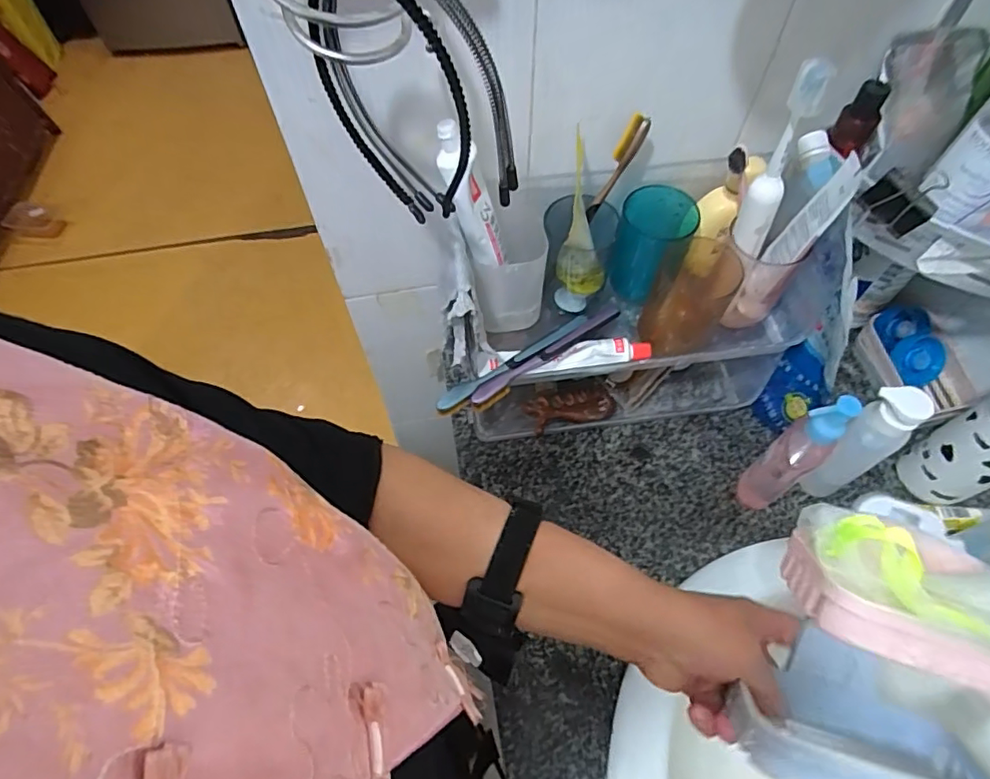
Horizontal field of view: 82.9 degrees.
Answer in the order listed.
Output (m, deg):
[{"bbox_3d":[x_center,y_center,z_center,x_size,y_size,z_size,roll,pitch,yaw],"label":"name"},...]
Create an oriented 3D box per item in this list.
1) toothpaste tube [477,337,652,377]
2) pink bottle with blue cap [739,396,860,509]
[{"bbox_3d":[0.065,-0.028,0.535,0.160,0.029,0.033,-3,60,-1],"label":"toothpaste tube"},{"bbox_3d":[0.272,0.069,0.526,0.036,0.192,0.037,0,60,-1],"label":"pink bottle with blue cap"}]

